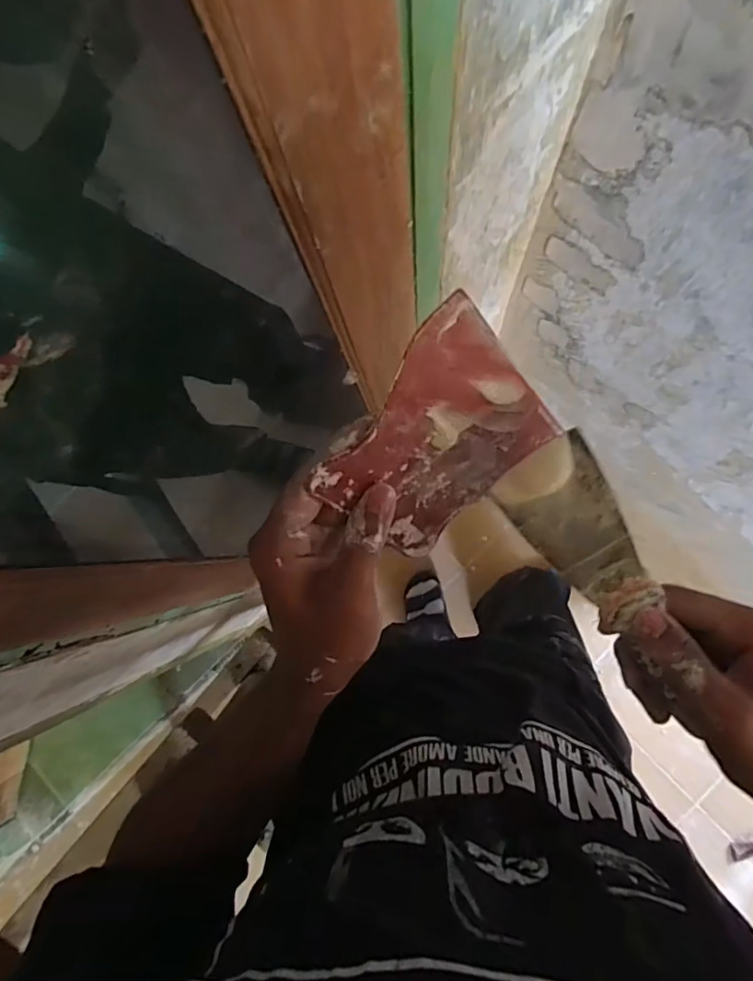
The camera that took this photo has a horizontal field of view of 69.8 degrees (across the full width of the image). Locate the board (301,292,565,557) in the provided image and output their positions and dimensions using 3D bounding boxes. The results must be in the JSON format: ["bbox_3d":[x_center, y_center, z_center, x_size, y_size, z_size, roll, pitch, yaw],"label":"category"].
[{"bbox_3d":[0.027,-0.020,0.252,0.102,0.098,0.004,-43,43,13],"label":"board"}]

